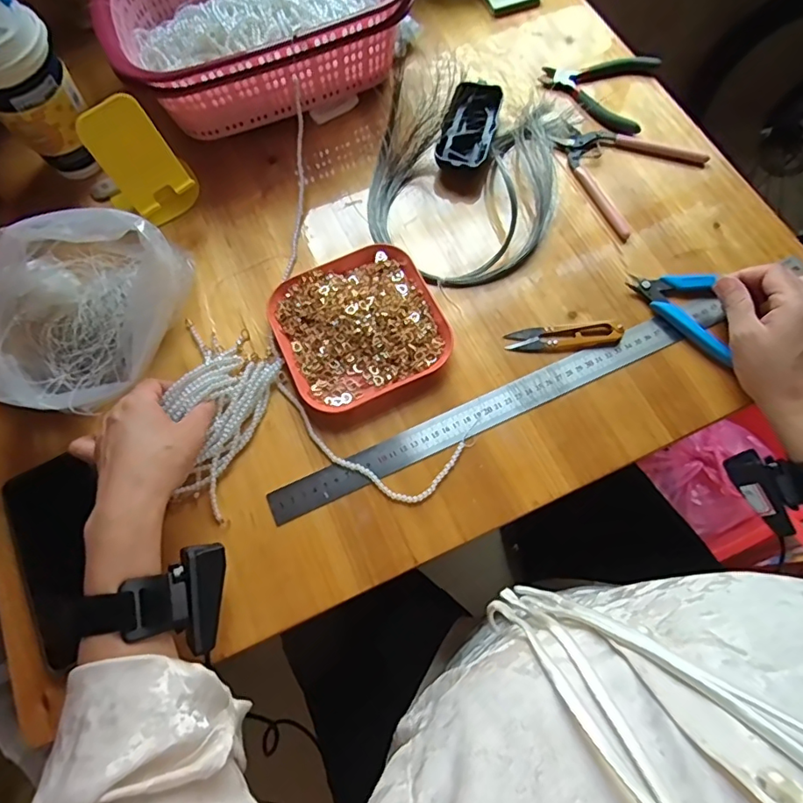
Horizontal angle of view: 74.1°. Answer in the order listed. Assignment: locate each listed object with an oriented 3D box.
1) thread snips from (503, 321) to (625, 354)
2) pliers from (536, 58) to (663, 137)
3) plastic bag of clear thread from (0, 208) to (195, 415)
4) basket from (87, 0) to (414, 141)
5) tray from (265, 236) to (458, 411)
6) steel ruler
[{"bbox_3d":[0.145,-0.058,0.474,0.100,0.009,0.028,-5,69,0],"label":"thread snips"},{"bbox_3d":[0.209,-0.341,0.574,0.114,0.017,0.092,17,71,8],"label":"pliers"},{"bbox_3d":[-0.264,-0.070,0.437,0.131,0.104,0.166,18,71,9],"label":"plastic bag of clear thread"},{"bbox_3d":[-0.151,-0.405,0.568,0.295,0.101,0.217,-26,71,-8],"label":"basket"},{"bbox_3d":[-0.040,-0.072,0.480,0.145,0.019,0.138,-23,70,-7],"label":"tray"},{"bbox_3d":[0.087,0.003,0.461,0.421,0.005,0.031,-24,70,-6],"label":"steel ruler"}]

